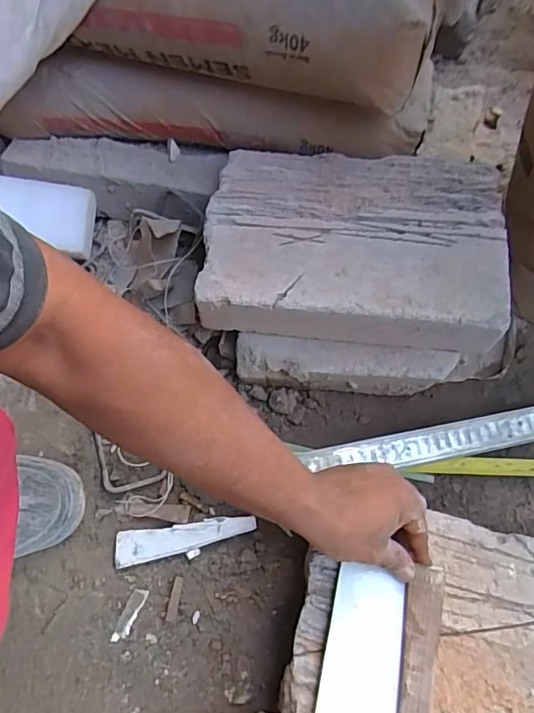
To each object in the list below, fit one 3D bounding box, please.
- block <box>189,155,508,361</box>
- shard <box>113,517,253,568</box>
[{"bbox_3d":[0.089,-0.112,0.550,0.299,0.080,0.191,7,64,7],"label":"block"},{"bbox_3d":[-0.086,0.190,0.539,0.145,0.005,0.033,-8,64,-1],"label":"shard"}]

